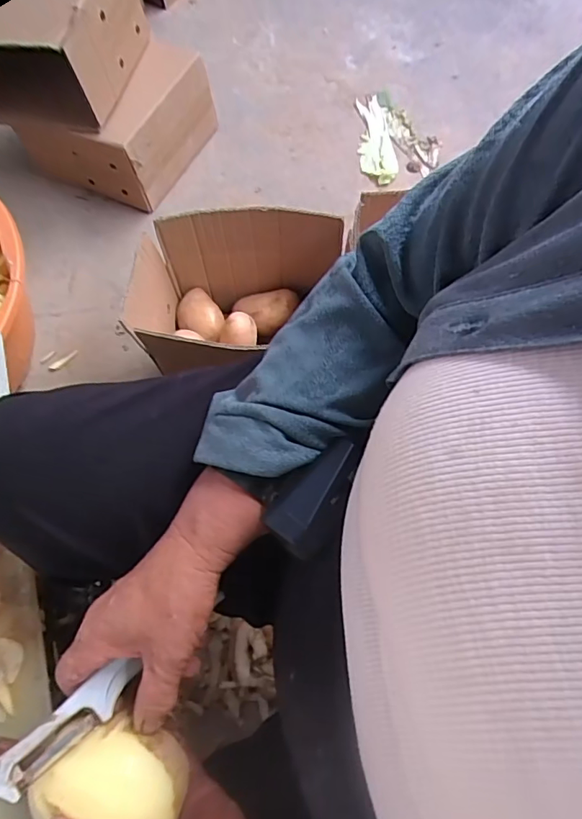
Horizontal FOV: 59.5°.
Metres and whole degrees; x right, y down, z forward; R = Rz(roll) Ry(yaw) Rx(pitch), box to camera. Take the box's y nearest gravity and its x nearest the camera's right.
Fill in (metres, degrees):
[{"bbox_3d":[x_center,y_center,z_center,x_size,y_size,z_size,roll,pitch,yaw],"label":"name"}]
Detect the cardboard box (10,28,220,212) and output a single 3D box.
[{"bbox_3d":[-0.327,-0.560,0.970,0.259,0.171,0.253,21,69,11],"label":"cardboard box"}]

